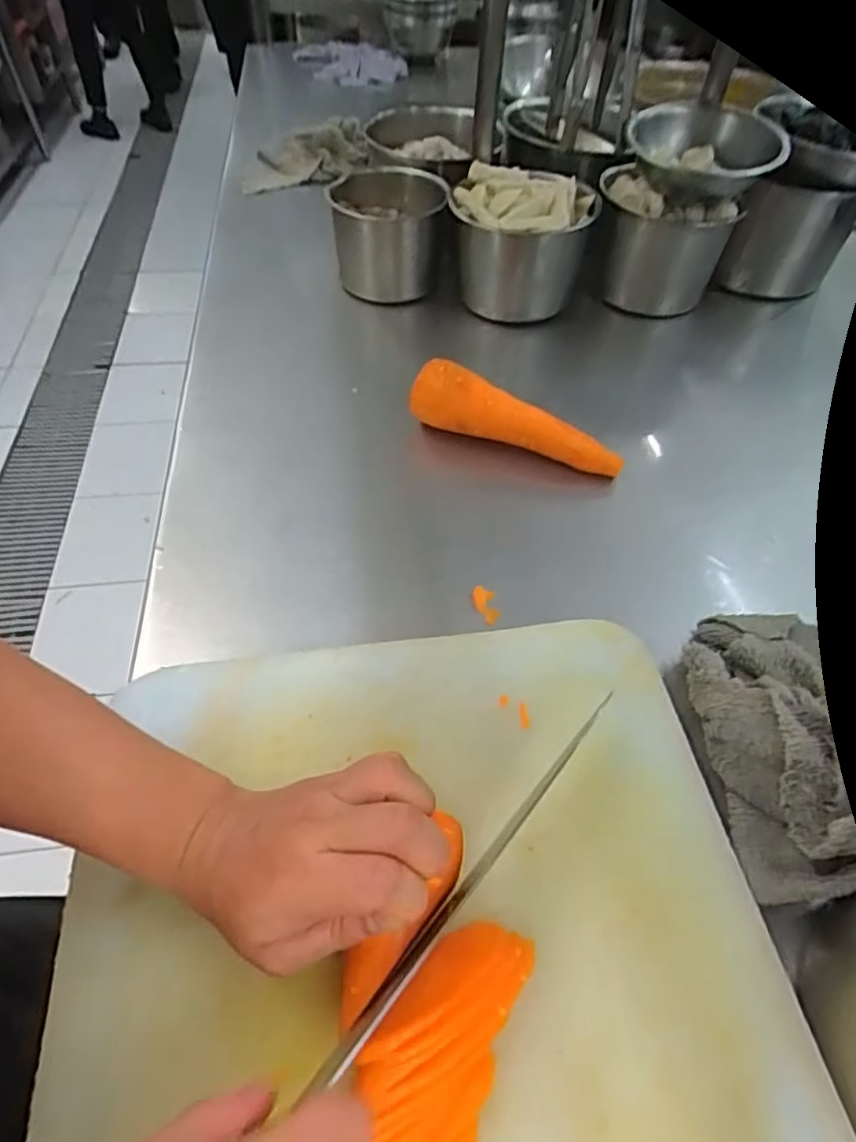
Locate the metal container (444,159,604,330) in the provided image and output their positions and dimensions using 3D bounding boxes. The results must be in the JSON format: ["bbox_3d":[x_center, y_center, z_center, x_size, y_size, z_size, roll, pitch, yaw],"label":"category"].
[{"bbox_3d":[0.096,-0.349,0.685,0.143,0.127,0.133,16,53,10],"label":"metal container"}]

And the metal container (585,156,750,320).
[{"bbox_3d":[0.259,-0.365,0.709,0.142,0.133,0.115,14,50,8],"label":"metal container"}]

